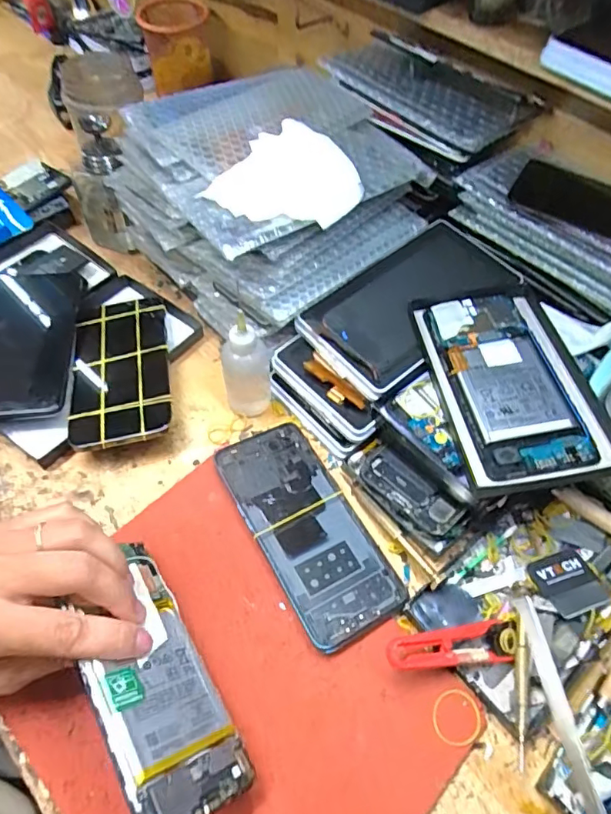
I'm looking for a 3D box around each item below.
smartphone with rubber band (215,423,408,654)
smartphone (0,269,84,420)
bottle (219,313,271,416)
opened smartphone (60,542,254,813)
[{"bbox_3d":[0.001,0.083,0.372,0.072,0.010,0.161,-26,62,-16],"label":"smartphone with rubber band"},{"bbox_3d":[-0.244,-0.059,0.449,0.087,0.016,0.162,-5,58,-8],"label":"smartphone"},{"bbox_3d":[-0.046,-0.031,0.405,0.035,0.095,0.029,-8,59,-6],"label":"bottle"},{"bbox_3d":[-0.085,0.143,0.287,0.067,0.005,0.149,6,38,-51],"label":"opened smartphone"}]

